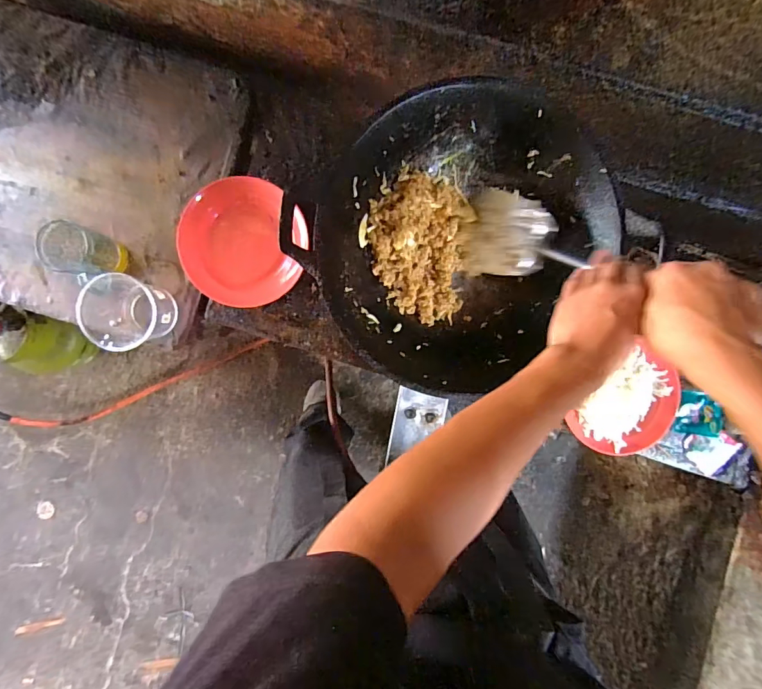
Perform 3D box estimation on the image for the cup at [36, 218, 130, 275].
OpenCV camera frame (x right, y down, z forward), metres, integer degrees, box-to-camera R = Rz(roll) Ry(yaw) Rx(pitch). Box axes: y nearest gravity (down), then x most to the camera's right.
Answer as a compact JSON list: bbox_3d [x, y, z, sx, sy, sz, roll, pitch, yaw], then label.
[{"bbox_3d":[-0.463,-0.144,0.698,0.088,0.114,0.073,15,91,-2],"label":"cup"}]

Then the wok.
[{"bbox_3d":[0.110,-0.135,0.596,0.385,0.114,0.361,0,92,-2],"label":"wok"}]

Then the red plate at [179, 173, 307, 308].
[{"bbox_3d":[-0.229,-0.168,0.734,0.204,0.040,0.200,0,92,-2],"label":"red plate"}]

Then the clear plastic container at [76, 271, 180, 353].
[{"bbox_3d":[-0.401,-0.050,0.697,0.116,0.108,0.109,0,92,-2],"label":"clear plastic container"}]

